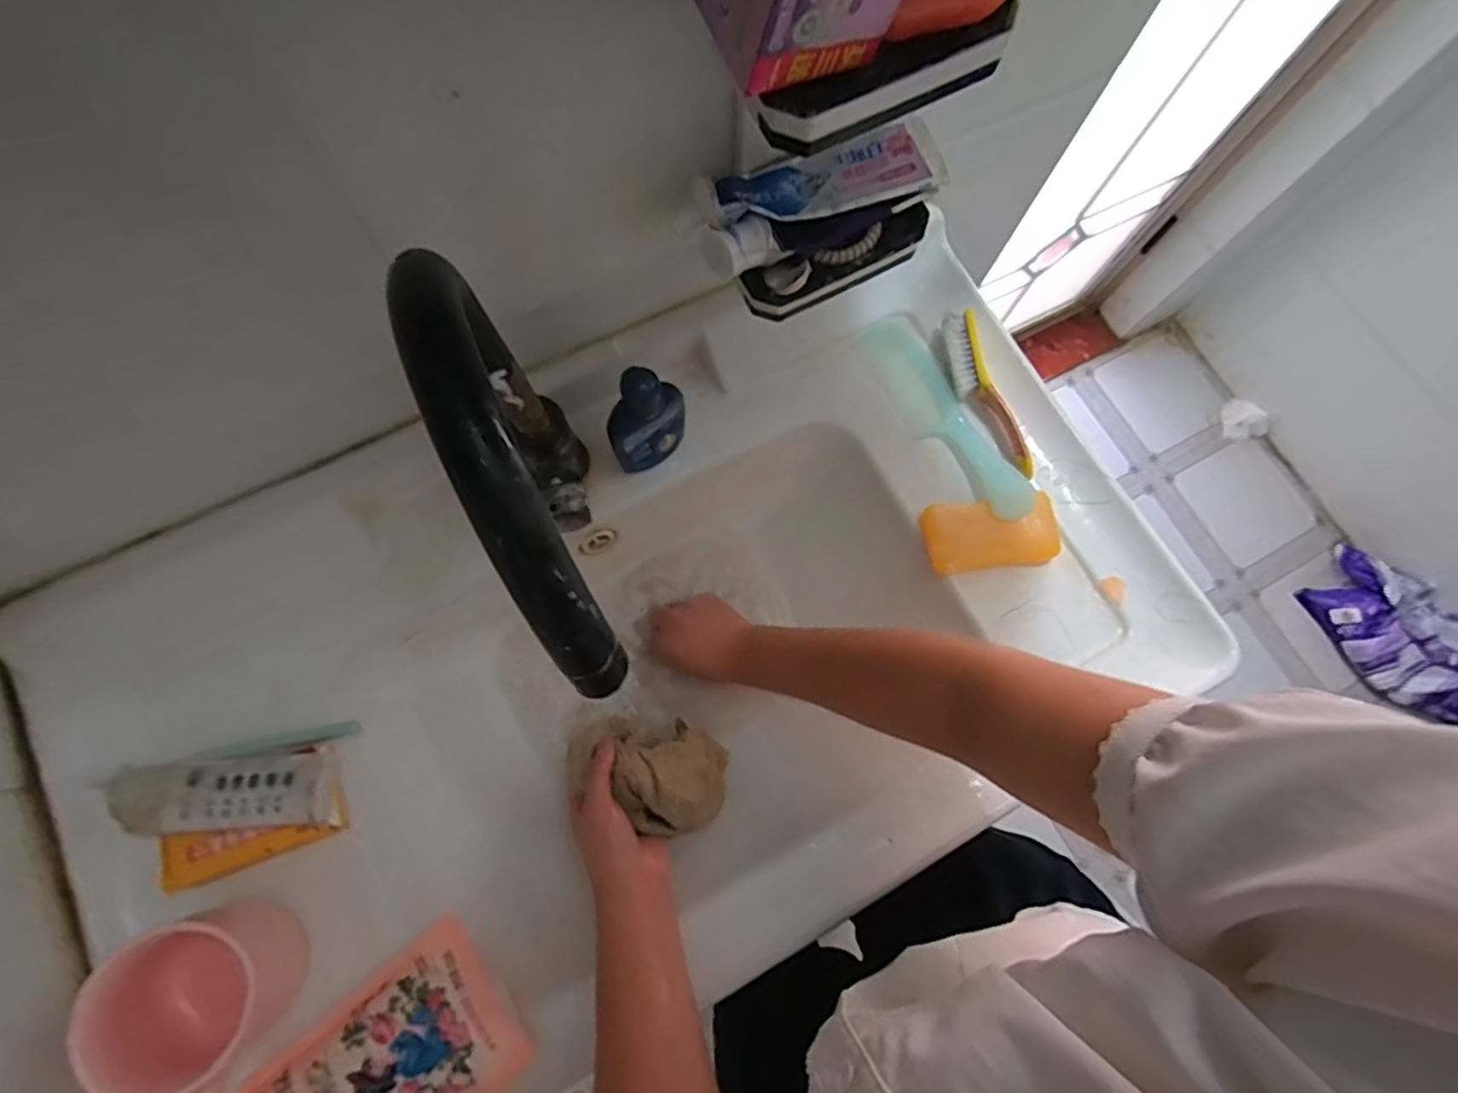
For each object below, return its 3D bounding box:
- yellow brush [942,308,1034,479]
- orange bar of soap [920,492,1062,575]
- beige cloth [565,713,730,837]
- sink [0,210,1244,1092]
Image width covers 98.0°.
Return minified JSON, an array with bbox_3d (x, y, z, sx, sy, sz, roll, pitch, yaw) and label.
[{"bbox_3d":[0.216,-0.128,0.541,0.032,0.031,0.150,-15,76,-7],"label":"yellow brush"},{"bbox_3d":[0.216,-0.010,0.518,0.106,0.022,0.055,-6,75,-4],"label":"orange bar of soap"},{"bbox_3d":[-0.061,0.170,0.491,0.121,0.056,0.076,24,75,5],"label":"beige cloth"},{"bbox_3d":[-0.060,0.086,0.513,0.786,0.137,0.449,-28,78,-10],"label":"sink"}]

